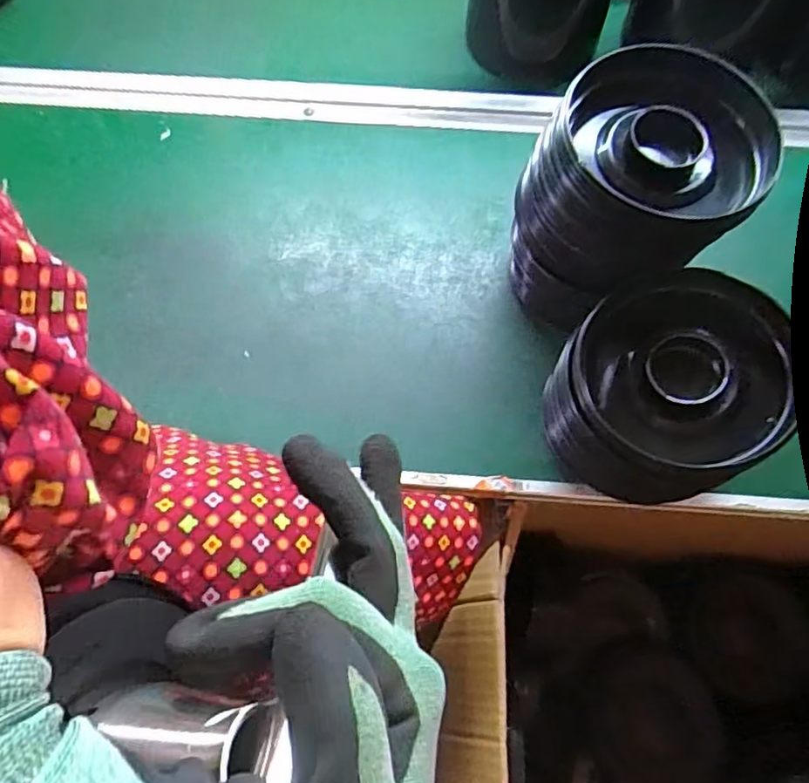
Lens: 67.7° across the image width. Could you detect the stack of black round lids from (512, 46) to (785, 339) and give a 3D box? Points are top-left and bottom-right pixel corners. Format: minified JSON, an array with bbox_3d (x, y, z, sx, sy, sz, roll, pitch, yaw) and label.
[{"bbox_3d":[0.140,-0.113,0.403,0.121,0.163,0.130,-20,66,-9],"label":"stack of black round lids"}]

